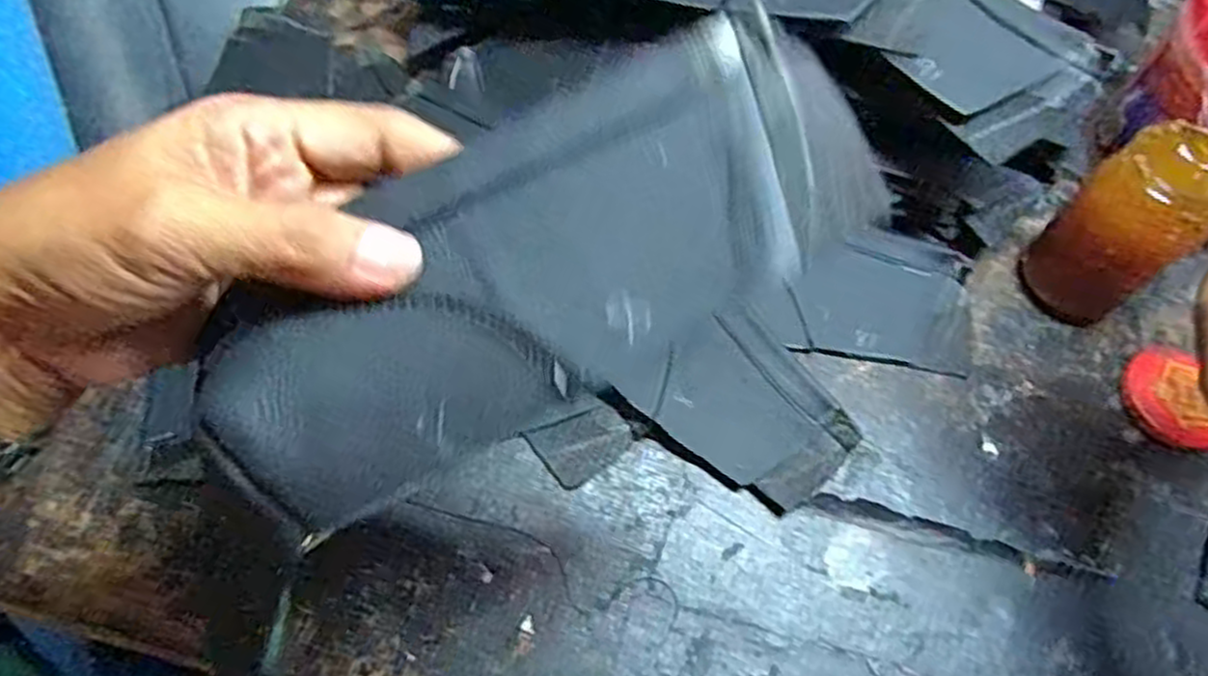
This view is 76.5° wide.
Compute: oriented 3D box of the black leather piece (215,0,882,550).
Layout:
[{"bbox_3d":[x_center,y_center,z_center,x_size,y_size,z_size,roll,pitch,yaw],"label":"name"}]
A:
[{"bbox_3d":[-0.016,-0.018,0.204,0.177,0.024,0.077,-32,69,-3],"label":"black leather piece"}]

